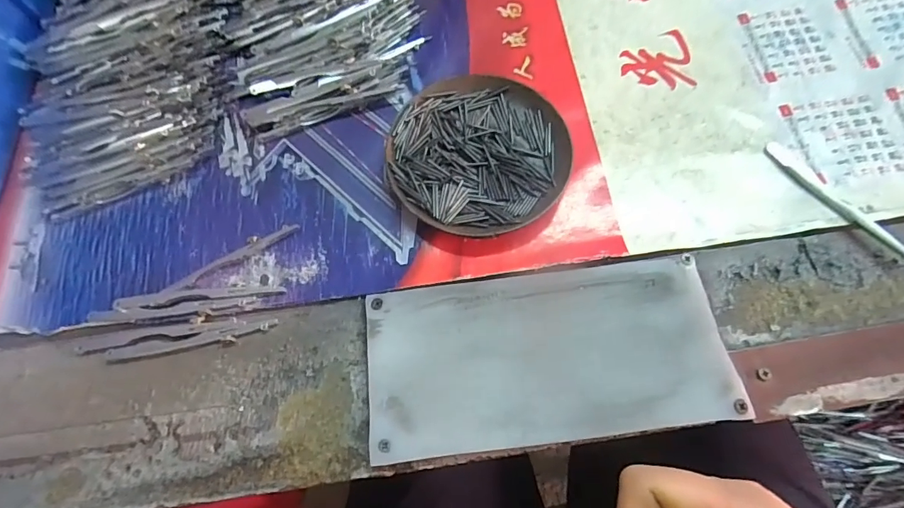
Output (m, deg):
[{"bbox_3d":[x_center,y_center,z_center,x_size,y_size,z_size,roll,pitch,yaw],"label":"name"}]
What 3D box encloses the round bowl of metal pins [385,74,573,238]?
[{"bbox_3d":[0.017,-0.065,0.303,0.113,0.016,0.114,-1,70,2],"label":"round bowl of metal pins"}]

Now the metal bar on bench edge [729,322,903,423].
[{"bbox_3d":[0.258,0.056,0.252,0.203,0.006,0.038,-9,70,-1],"label":"metal bar on bench edge"}]

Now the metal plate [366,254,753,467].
[{"bbox_3d":[0.051,0.056,0.260,0.194,0.011,0.092,-8,70,0],"label":"metal plate"}]

